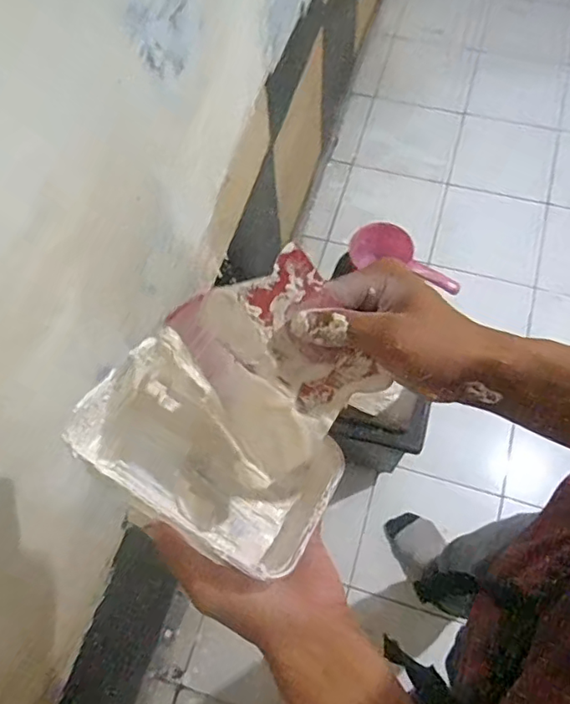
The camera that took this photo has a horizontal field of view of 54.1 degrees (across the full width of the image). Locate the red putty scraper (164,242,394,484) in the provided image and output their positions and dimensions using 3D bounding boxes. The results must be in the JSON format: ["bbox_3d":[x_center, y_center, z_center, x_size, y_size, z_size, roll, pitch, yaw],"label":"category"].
[{"bbox_3d":[-0.003,0.005,0.346,0.093,0.004,0.118,-34,90,7],"label":"red putty scraper"}]

